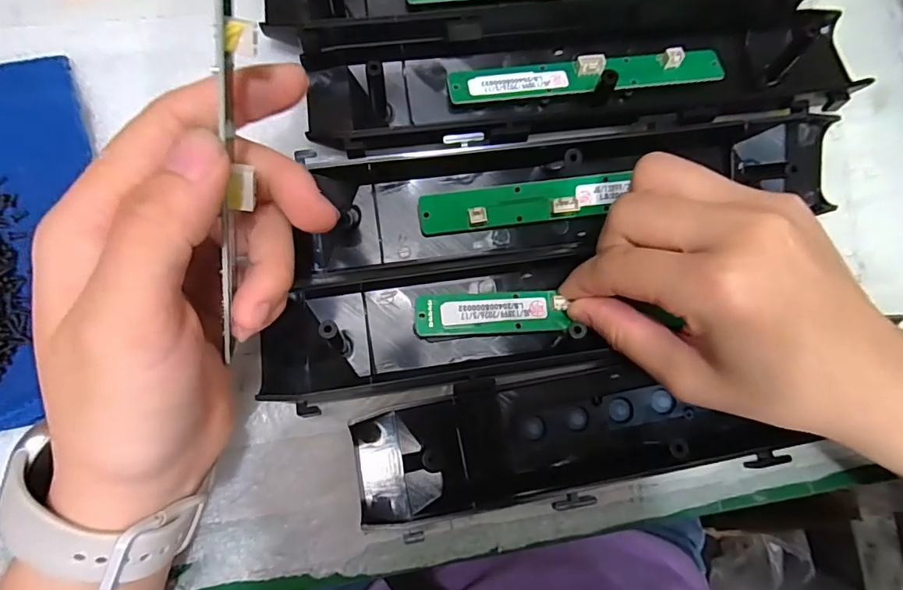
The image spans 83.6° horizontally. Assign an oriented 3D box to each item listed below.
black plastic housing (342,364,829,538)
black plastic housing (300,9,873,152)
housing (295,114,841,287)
[{"bbox_3d":[0.053,0.068,0.235,0.189,0.021,0.059,-6,86,-5],"label":"black plastic housing"},{"bbox_3d":[0.070,-0.107,0.246,0.274,0.024,0.057,-7,86,-5],"label":"black plastic housing"},{"bbox_3d":[0.066,-0.051,0.243,0.270,0.021,0.055,-7,86,-5],"label":"housing"}]

